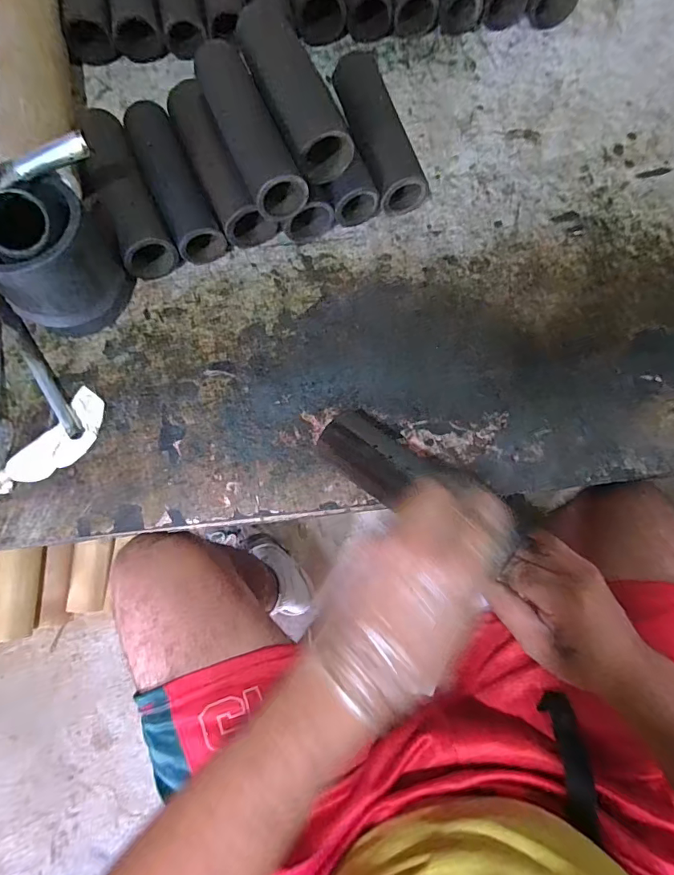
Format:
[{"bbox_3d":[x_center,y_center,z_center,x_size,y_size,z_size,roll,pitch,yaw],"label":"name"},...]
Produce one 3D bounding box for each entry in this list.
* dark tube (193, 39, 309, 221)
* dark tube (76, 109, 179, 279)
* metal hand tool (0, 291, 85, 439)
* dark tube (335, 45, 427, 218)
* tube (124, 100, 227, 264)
[{"bbox_3d":[-0.088,-0.299,0.446,0.048,0.048,0.191,-24,76,-7],"label":"dark tube"},{"bbox_3d":[-0.221,-0.253,0.471,0.051,0.041,0.198,-24,78,-7],"label":"dark tube"},{"bbox_3d":[-0.292,-0.075,0.435,0.016,0.014,0.186,-35,79,-9],"label":"metal hand tool"},{"bbox_3d":[0.045,-0.325,0.487,0.055,0.052,0.164,-18,77,-6],"label":"dark tube"},{"bbox_3d":[-0.172,-0.268,0.479,0.045,0.040,0.191,-24,78,-7],"label":"tube"}]

